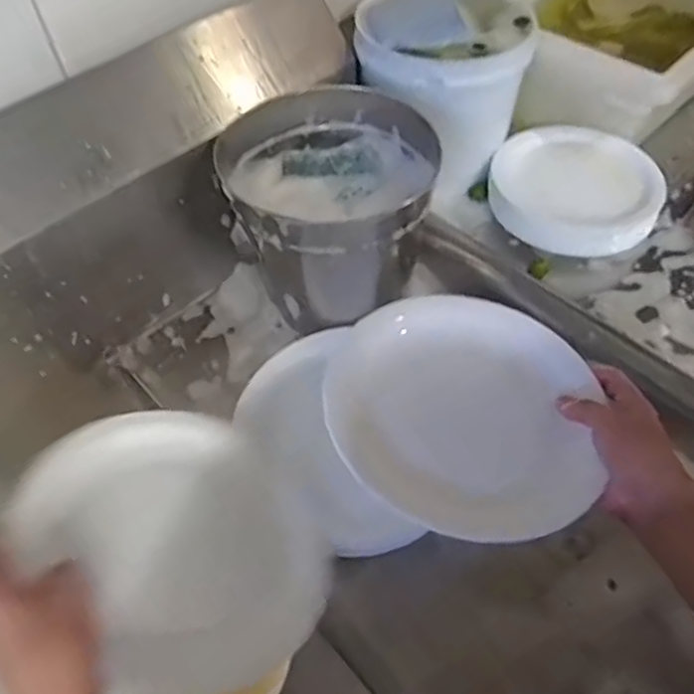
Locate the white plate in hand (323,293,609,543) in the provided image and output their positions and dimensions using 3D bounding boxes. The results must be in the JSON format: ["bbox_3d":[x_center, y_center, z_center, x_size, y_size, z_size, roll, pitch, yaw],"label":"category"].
[{"bbox_3d":[0.094,0.046,0.509,0.213,0.034,0.204,0,55,1],"label":"white plate in hand"}]

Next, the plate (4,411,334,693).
[{"bbox_3d":[-0.124,0.151,0.484,0.181,0.029,0.226,-34,89,-38],"label":"plate"}]

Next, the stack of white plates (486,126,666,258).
[{"bbox_3d":[0.258,-0.184,0.719,0.184,0.055,0.158,23,59,16],"label":"stack of white plates"}]

